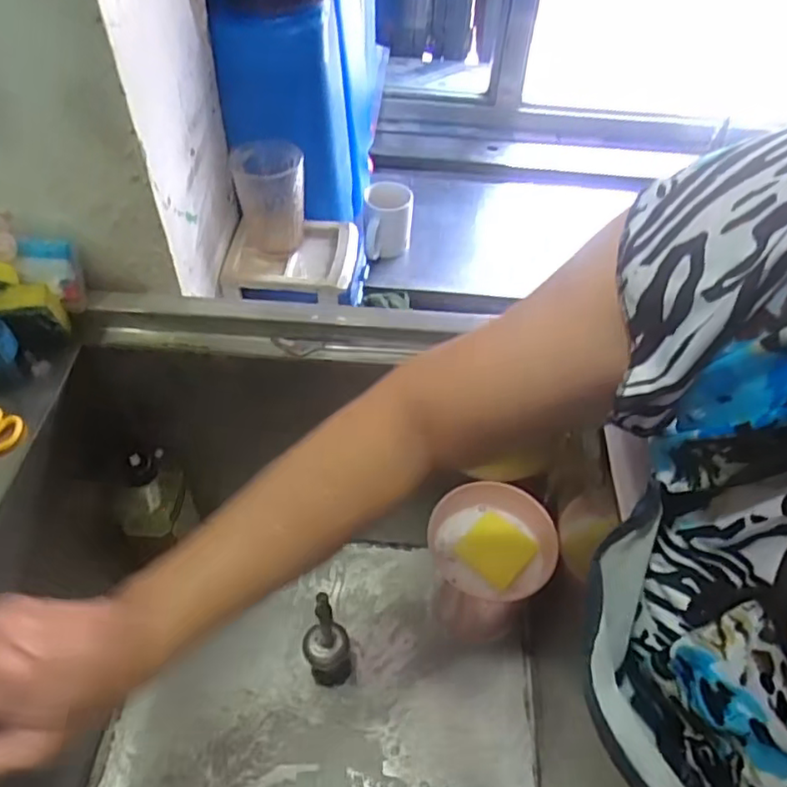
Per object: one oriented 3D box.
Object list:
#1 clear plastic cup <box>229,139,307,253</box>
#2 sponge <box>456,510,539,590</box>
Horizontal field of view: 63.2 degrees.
[{"bbox_3d":[-0.158,-0.249,0.821,0.084,0.119,0.087,-12,51,-13],"label":"clear plastic cup"},{"bbox_3d":[0.123,0.186,0.766,0.075,0.016,0.069,38,57,25],"label":"sponge"}]

